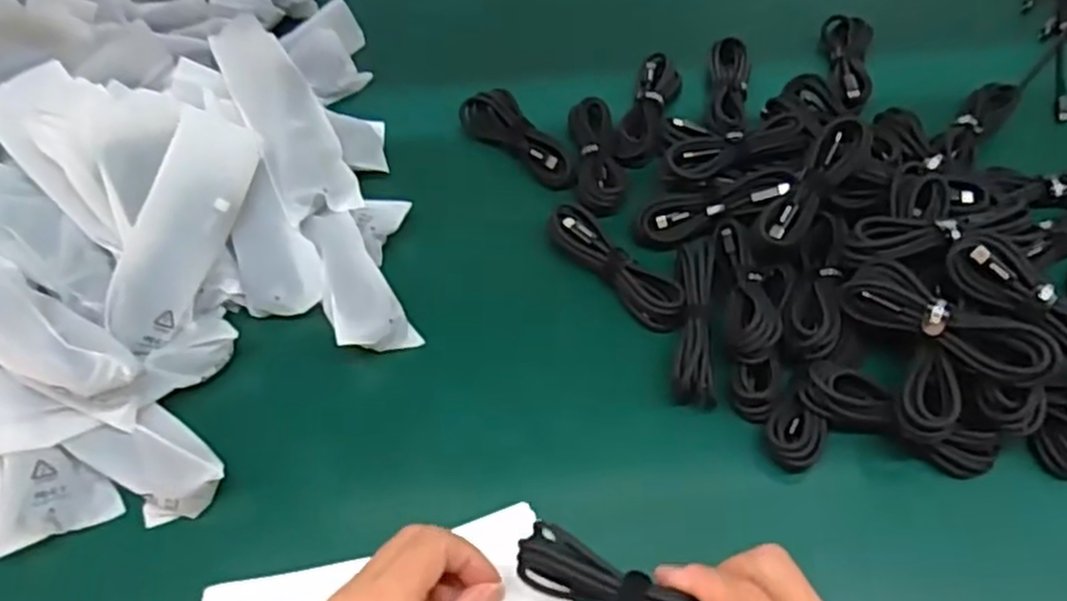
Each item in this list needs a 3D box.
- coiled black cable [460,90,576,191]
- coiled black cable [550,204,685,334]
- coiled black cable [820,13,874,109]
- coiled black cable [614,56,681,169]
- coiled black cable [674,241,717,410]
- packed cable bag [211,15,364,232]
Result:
[{"bbox_3d":[-0.010,-0.124,0.563,0.036,0.015,0.115,-36,61,-21],"label":"coiled black cable"},{"bbox_3d":[0.055,-0.023,0.496,0.031,0.018,0.109,-39,62,-22],"label":"coiled black cable"},{"bbox_3d":[0.254,-0.188,0.604,0.037,0.026,0.121,7,56,7],"label":"coiled black cable"},{"bbox_3d":[0.090,-0.147,0.585,0.032,0.022,0.108,15,57,12],"label":"coiled black cable"},{"bbox_3d":[0.101,0.007,0.466,0.025,0.021,0.113,4,55,5],"label":"coiled black cable"},{"bbox_3d":[-0.167,-0.126,0.509,0.055,0.015,0.150,-16,73,-40],"label":"packed cable bag"}]

